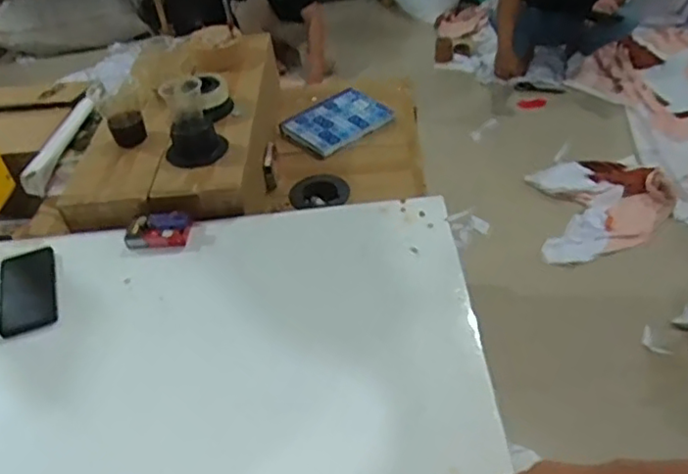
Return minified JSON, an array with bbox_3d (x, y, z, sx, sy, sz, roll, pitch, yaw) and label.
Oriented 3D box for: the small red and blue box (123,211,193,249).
[{"bbox_3d":[-0.291,-0.013,1.009,0.099,0.028,0.062,-9,40,-2],"label":"small red and blue box"}]

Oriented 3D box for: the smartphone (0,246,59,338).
[{"bbox_3d":[-0.466,0.071,0.949,0.076,0.010,0.179,-18,41,-12],"label":"smartphone"}]

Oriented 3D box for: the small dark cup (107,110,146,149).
[{"bbox_3d":[-0.391,-0.200,1.161,0.060,0.054,0.055,-4,40,3],"label":"small dark cup"}]

